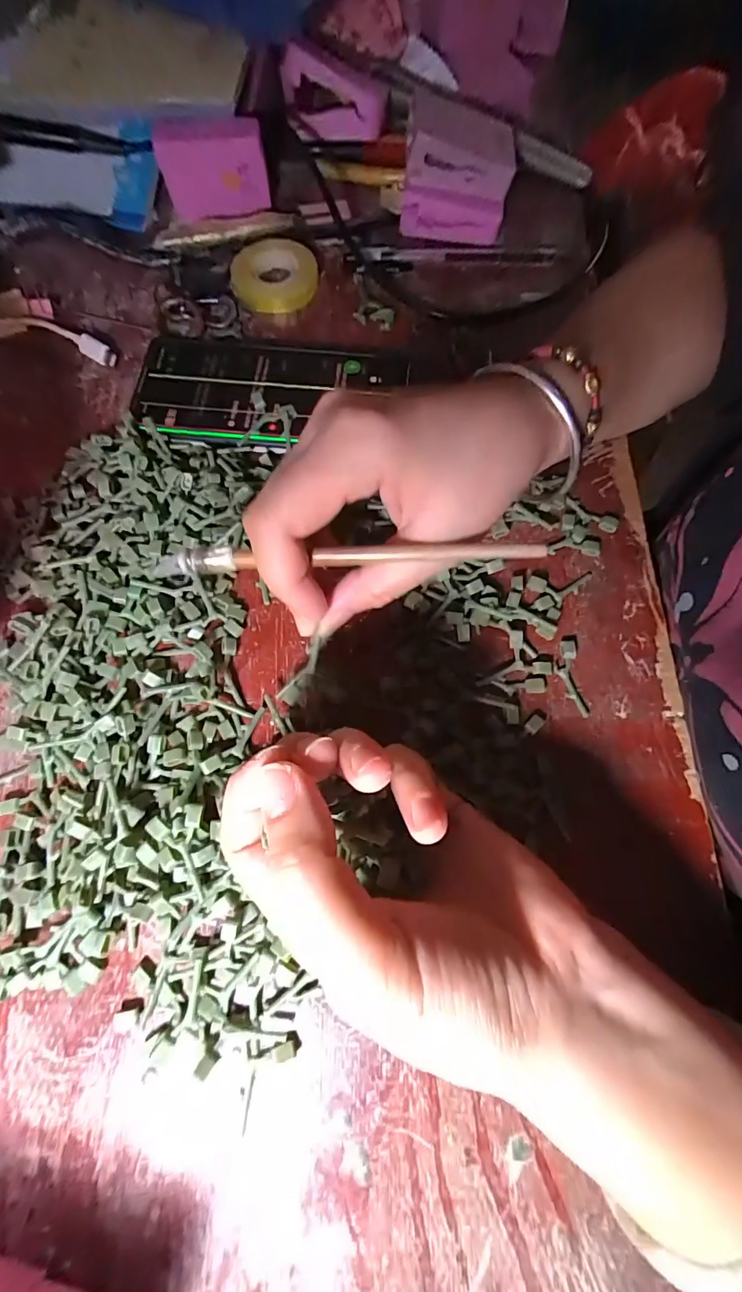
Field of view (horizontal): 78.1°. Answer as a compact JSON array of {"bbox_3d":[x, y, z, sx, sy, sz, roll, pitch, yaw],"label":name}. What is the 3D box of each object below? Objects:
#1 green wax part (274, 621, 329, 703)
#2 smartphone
[{"bbox_3d":[-0.030,0.010,0.207,0.009,0.005,0.035,33,98,10],"label":"green wax part"},{"bbox_3d":[-0.063,-0.153,0.277,0.154,0.015,0.079,8,73,2],"label":"smartphone"}]

